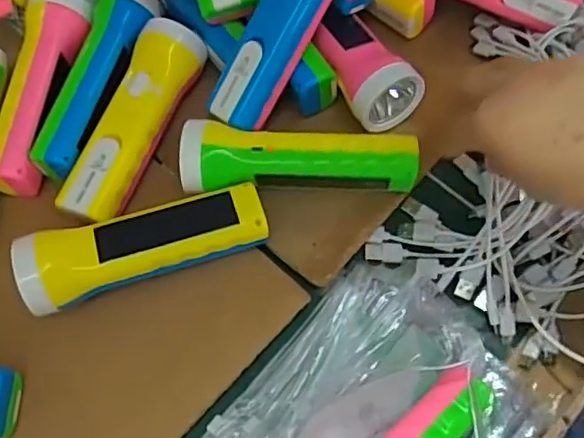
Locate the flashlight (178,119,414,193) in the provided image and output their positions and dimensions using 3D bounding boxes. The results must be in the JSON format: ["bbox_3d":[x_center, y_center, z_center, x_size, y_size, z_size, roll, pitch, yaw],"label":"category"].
[{"bbox_3d":[0.003,-0.039,0.425,0.158,0.045,0.041,1,67,2],"label":"flashlight"}]

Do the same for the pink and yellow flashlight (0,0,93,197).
[{"bbox_3d":[-0.196,-0.102,0.463,0.048,0.039,0.167,7,67,5],"label":"pink and yellow flashlight"}]

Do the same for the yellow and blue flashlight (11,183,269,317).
[{"bbox_3d":[-0.097,0.015,0.400,0.159,0.035,0.044,-18,67,-6],"label":"yellow and blue flashlight"}]

